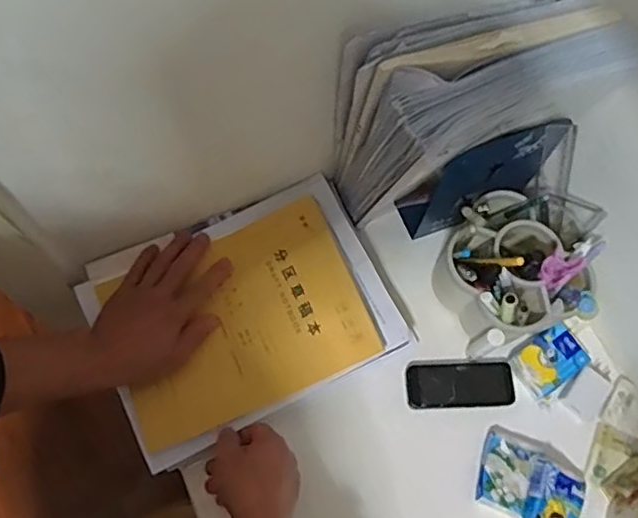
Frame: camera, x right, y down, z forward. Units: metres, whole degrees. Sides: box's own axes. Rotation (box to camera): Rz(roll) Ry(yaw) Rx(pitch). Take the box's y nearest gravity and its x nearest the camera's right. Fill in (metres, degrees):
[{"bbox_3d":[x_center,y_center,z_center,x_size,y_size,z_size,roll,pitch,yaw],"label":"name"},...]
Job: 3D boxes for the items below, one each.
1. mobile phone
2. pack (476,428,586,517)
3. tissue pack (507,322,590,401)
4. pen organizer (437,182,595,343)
[{"bbox_3d":[0.155,0.138,0.679,0.117,0.006,0.051,-1,69,-4],"label":"mobile phone"},{"bbox_3d":[0.215,0.236,0.631,0.114,0.030,0.071,32,71,8],"label":"pack"},{"bbox_3d":[0.257,0.111,0.687,0.080,0.017,0.057,-33,75,-15],"label":"tissue pack"},{"bbox_3d":[0.210,0.009,0.660,0.146,0.140,0.136,1,69,-3],"label":"pen organizer"}]

